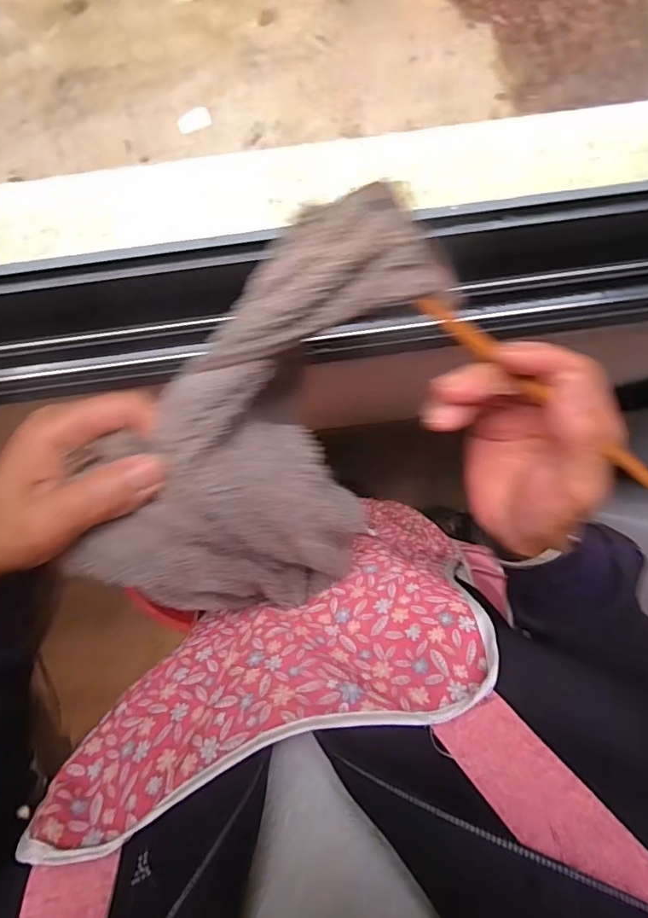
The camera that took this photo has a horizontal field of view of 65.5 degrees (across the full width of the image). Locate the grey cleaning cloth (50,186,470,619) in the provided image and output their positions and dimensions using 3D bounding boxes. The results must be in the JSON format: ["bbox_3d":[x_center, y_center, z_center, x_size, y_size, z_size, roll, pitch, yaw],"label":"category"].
[{"bbox_3d":[-0.035,-0.001,0.259,0.171,0.044,0.228,-8,118,-17],"label":"grey cleaning cloth"}]

